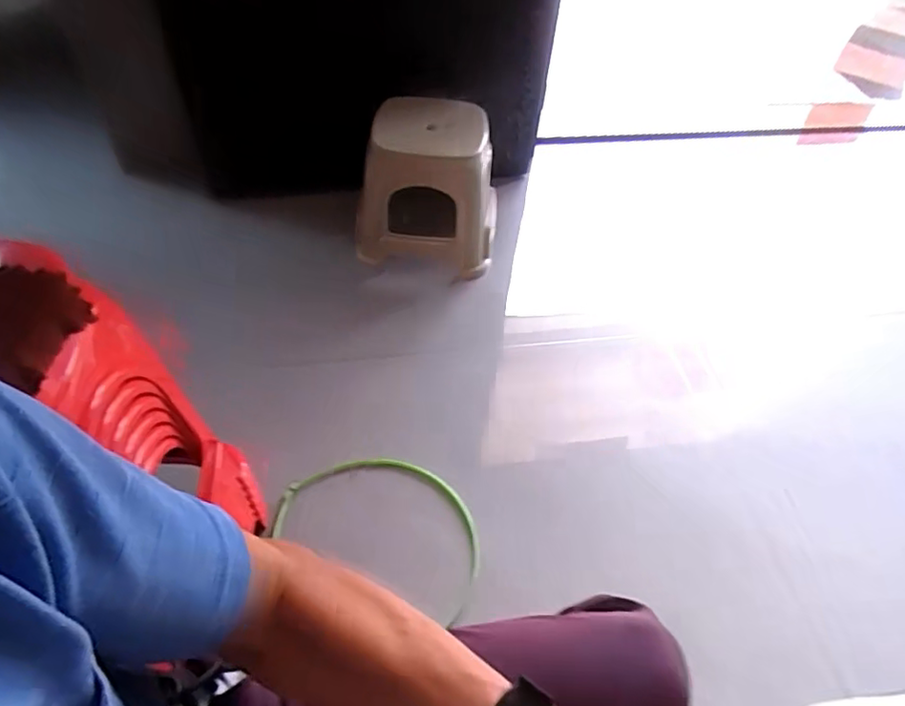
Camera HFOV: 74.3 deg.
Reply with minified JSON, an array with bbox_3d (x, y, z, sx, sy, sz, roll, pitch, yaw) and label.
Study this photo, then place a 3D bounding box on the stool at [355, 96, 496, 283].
[{"bbox_3d":[-0.047,-0.395,1.401,0.324,0.310,0.240,11,52,5],"label":"stool"}]

